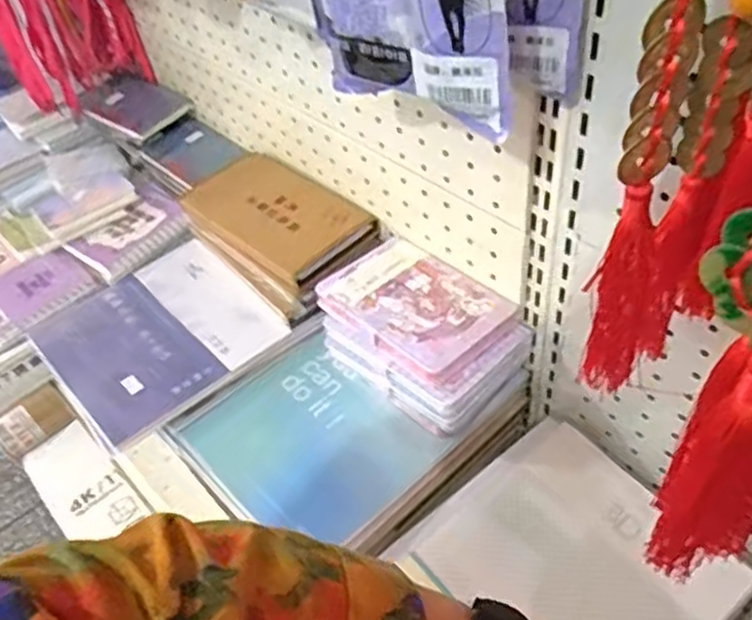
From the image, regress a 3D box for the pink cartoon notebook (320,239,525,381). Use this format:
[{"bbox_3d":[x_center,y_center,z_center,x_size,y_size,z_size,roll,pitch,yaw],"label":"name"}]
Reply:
[{"bbox_3d":[0.032,-0.006,0.597,0.142,0.018,0.102,34,59,32],"label":"pink cartoon notebook"}]

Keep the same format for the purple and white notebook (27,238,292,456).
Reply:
[{"bbox_3d":[-0.206,0.018,0.679,0.189,0.011,0.185,-36,53,-24],"label":"purple and white notebook"}]

